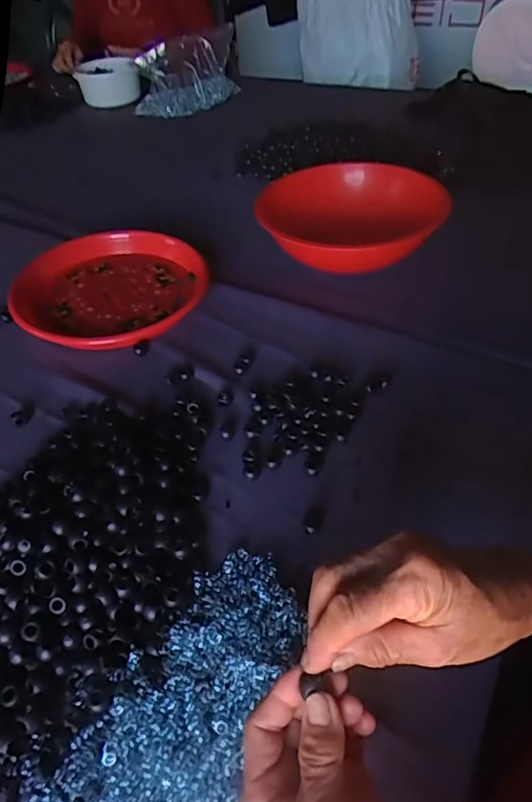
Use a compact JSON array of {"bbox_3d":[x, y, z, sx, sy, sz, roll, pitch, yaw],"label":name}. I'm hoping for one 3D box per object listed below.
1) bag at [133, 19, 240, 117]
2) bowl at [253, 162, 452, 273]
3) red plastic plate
[{"bbox_3d":[-0.171,-0.713,1.122,0.227,0.139,0.086,-13,47,-7],"label":"bag"},{"bbox_3d":[0.113,-0.233,0.689,0.222,0.096,0.215,-2,47,3],"label":"bowl"},{"bbox_3d":[-0.195,-0.144,0.657,0.228,0.040,0.228,-2,47,3],"label":"red plastic plate"}]

